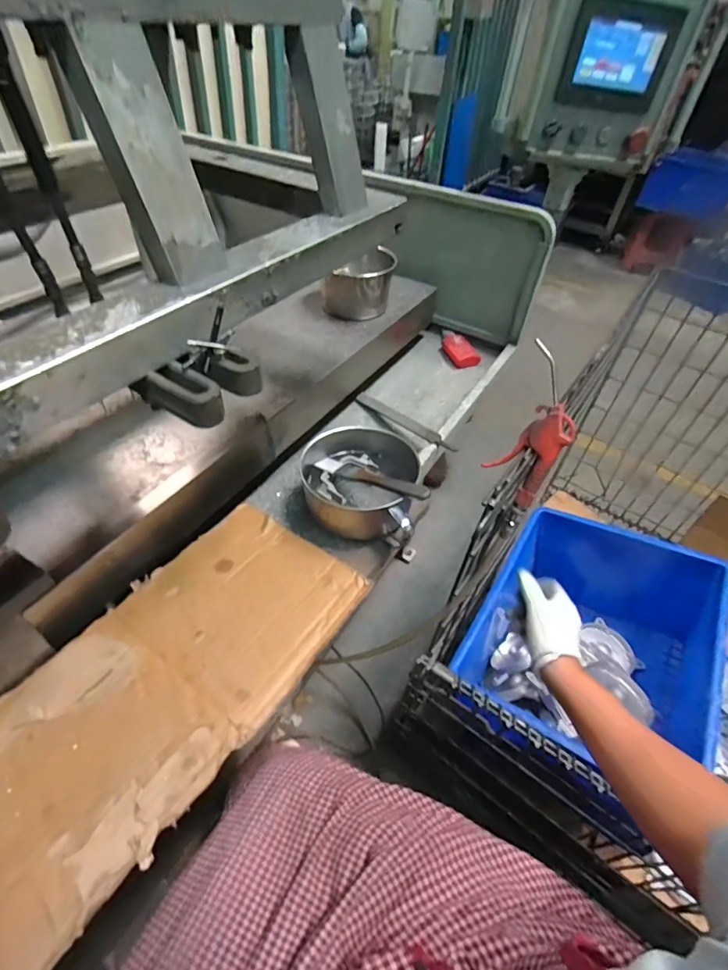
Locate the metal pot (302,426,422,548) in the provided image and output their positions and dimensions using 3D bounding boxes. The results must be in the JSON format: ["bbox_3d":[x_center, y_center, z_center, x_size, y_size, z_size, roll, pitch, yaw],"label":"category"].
[{"bbox_3d":[-0.007,-0.003,0.585,0.145,0.067,0.145,2,46,-2],"label":"metal pot"}]

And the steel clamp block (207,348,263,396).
[{"bbox_3d":[-0.105,-0.093,0.380,0.042,0.028,0.020,10,47,5],"label":"steel clamp block"}]

